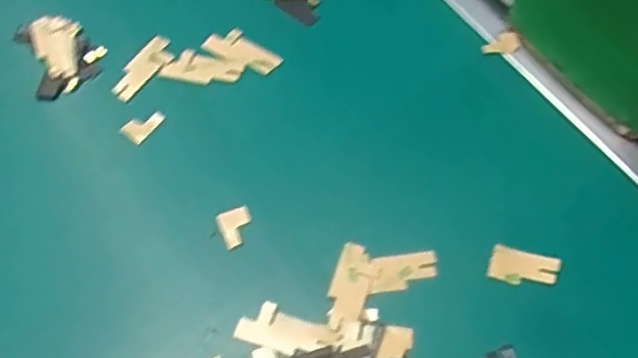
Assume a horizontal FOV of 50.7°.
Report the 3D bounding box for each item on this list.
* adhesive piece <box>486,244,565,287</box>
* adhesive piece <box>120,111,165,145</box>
[{"bbox_3d":[0.088,0.038,0.288,0.029,0.004,0.015,13,62,8],"label":"adhesive piece"},{"bbox_3d":[-0.085,-0.026,0.327,0.011,0.005,0.020,40,68,21],"label":"adhesive piece"}]

